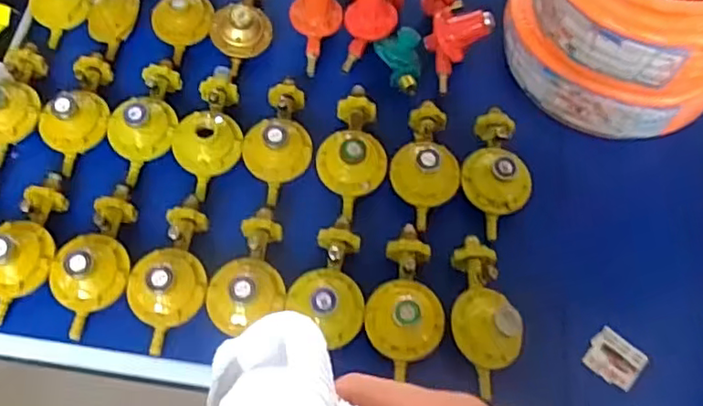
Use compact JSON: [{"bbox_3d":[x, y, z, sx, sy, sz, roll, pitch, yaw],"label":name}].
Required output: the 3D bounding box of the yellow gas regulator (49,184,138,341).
[{"bbox_3d":[-0.283,0.056,0.680,0.082,0.055,0.171,-1,62,-2],"label":"yellow gas regulator"}]

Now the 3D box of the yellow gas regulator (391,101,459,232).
[{"bbox_3d":[0.094,-0.057,0.748,0.083,0.054,0.171,15,62,6],"label":"yellow gas regulator"}]

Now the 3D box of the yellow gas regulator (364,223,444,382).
[{"bbox_3d":[0.057,0.100,0.662,0.082,0.058,0.173,2,62,-1],"label":"yellow gas regulator"}]

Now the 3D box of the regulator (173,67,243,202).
[{"bbox_3d":[-0.179,-0.096,0.767,0.083,0.048,0.183,-6,62,-5],"label":"regulator"}]

